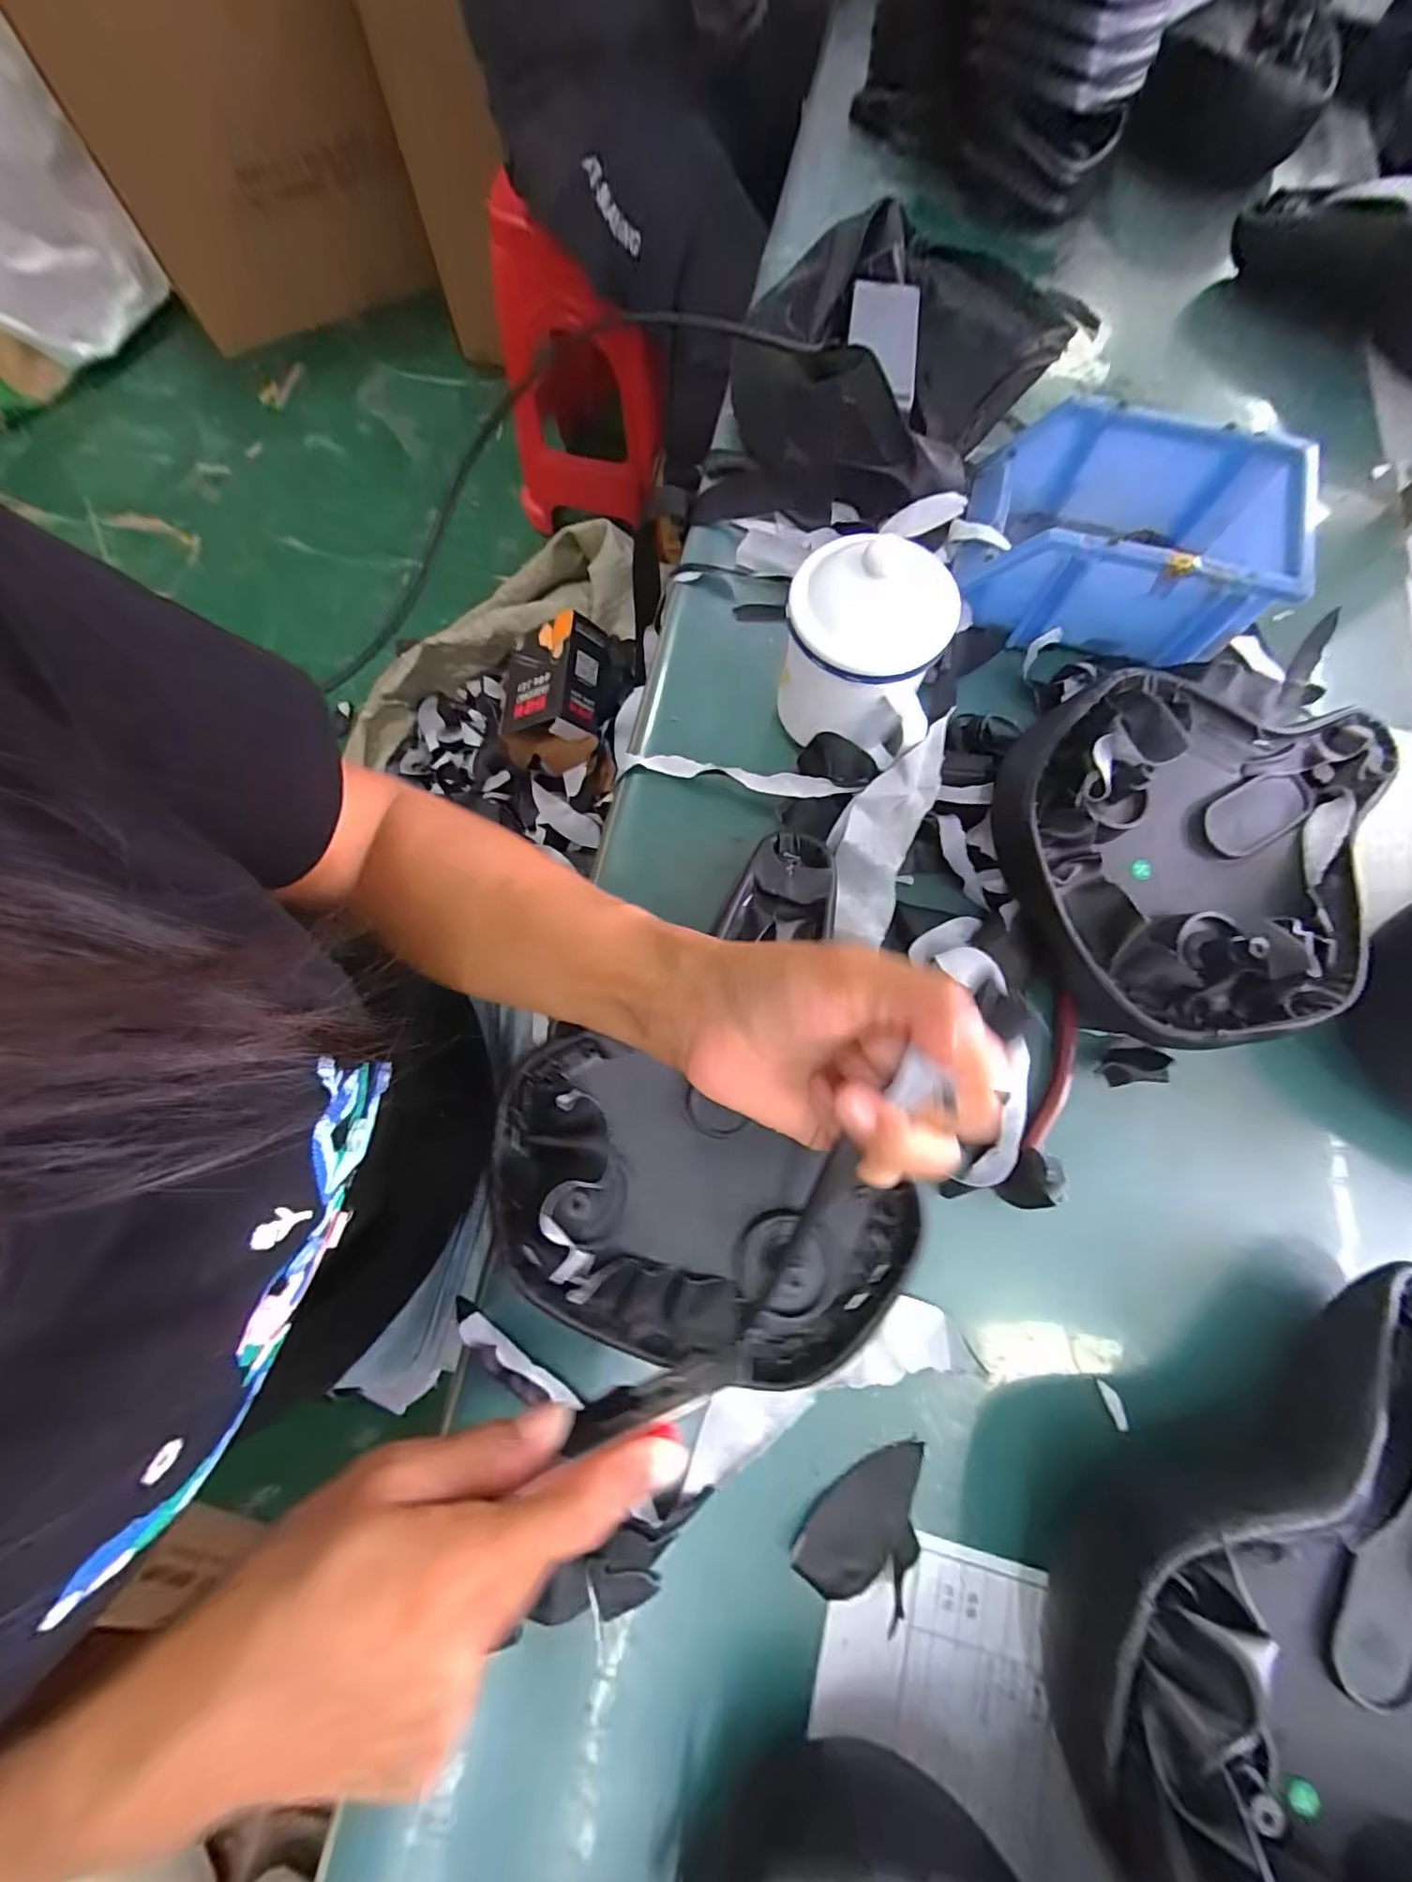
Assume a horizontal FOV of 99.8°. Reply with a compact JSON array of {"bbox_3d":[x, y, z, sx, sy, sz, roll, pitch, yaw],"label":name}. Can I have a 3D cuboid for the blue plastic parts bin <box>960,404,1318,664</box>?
[{"bbox_3d":[0.257,-0.248,0.370,0.178,0.072,0.118,14,73,4],"label":"blue plastic parts bin"}]

